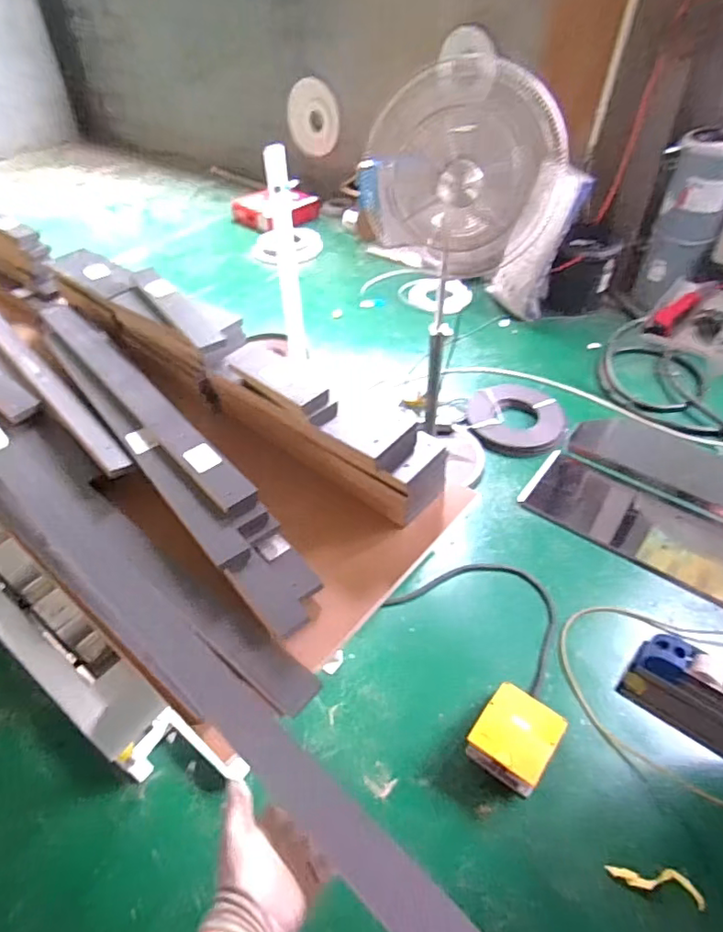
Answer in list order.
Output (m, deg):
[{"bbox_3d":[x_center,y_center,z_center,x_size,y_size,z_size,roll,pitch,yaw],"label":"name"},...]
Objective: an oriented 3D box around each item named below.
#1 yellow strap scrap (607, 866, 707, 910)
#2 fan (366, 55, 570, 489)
[{"bbox_3d":[0.657,0.924,1.255,0.195,0.020,0.056,14,47,12],"label":"yellow strap scrap"},{"bbox_3d":[0.262,-0.456,1.724,0.438,1.242,0.310,-14,46,-12],"label":"fan"}]

